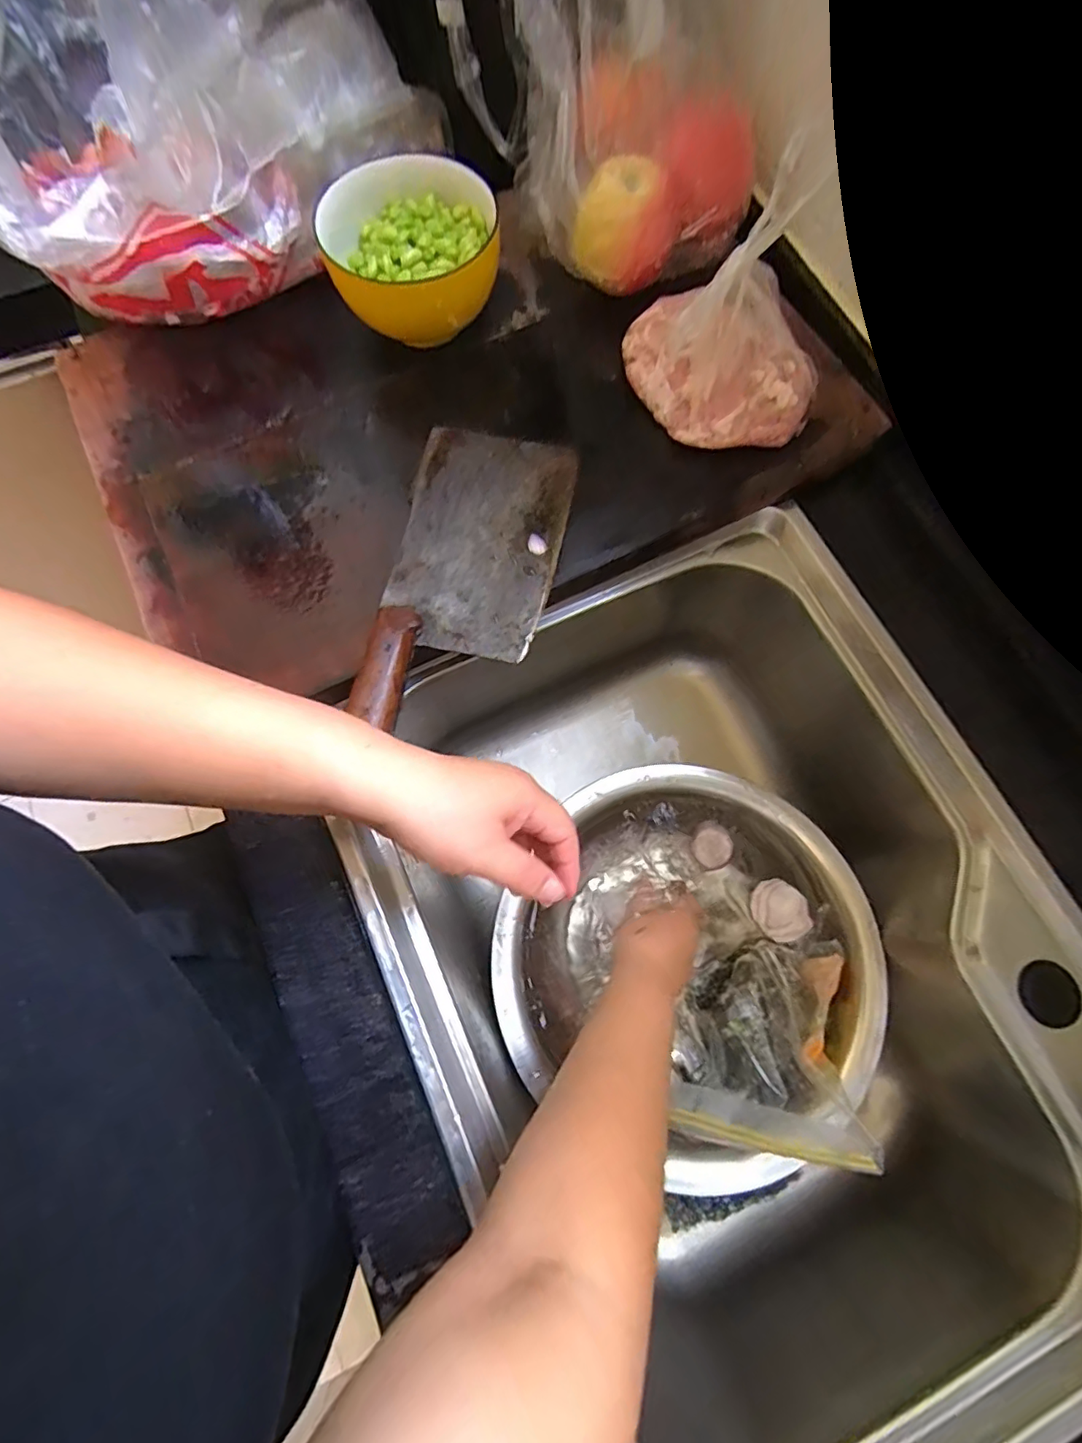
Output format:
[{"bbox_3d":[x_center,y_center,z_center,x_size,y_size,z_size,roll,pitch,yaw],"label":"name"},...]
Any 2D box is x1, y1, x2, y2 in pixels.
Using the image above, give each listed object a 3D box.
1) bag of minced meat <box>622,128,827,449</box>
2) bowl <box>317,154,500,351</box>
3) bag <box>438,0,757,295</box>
[{"bbox_3d":[0.138,-0.281,0.397,0.147,0.103,0.118,10,75,3],"label":"bag of minced meat"},{"bbox_3d":[-0.096,-0.352,0.440,0.125,0.083,0.123,0,75,0],"label":"bowl"},{"bbox_3d":[0.063,-0.489,0.423,0.187,0.153,0.235,-28,76,-7],"label":"bag"}]

